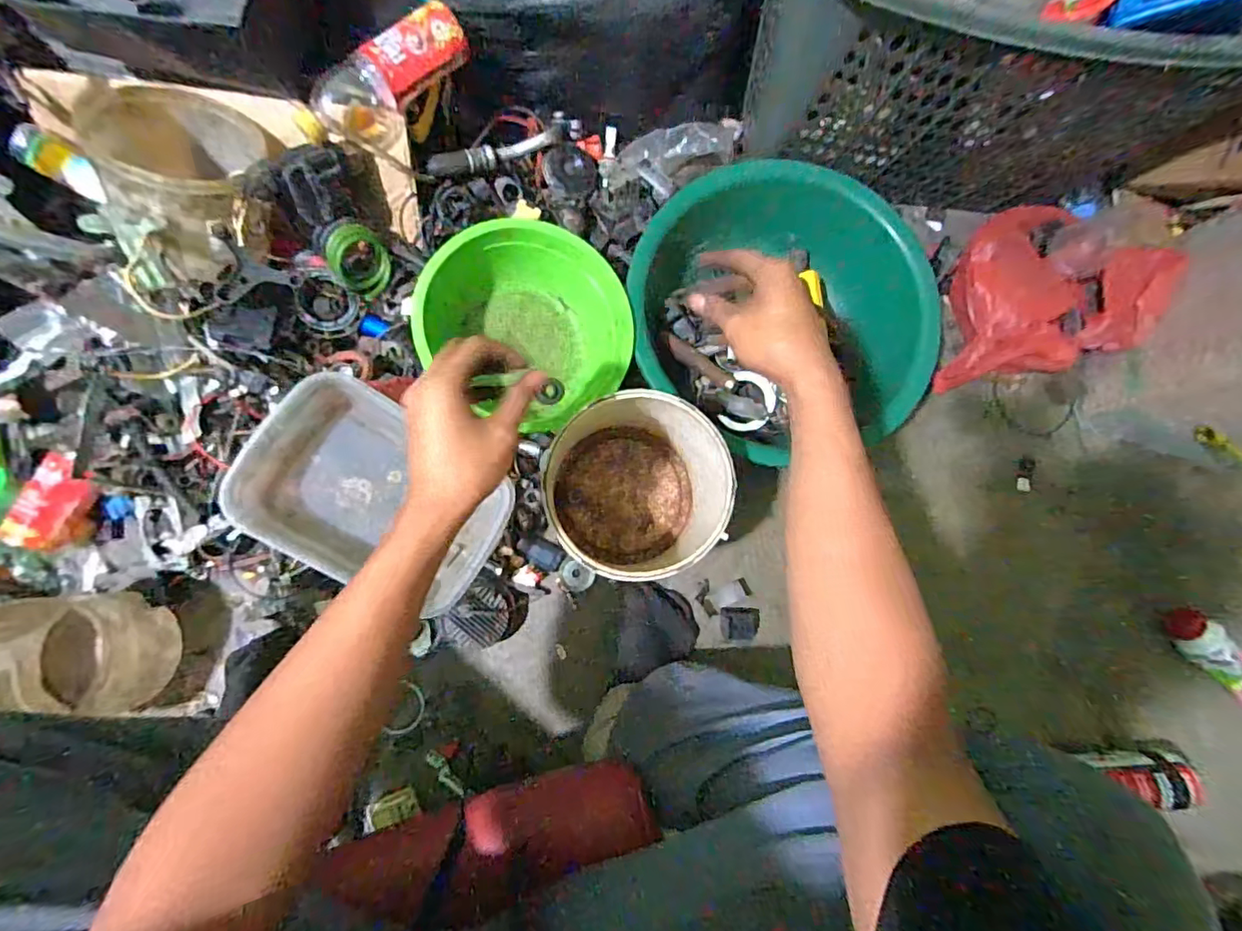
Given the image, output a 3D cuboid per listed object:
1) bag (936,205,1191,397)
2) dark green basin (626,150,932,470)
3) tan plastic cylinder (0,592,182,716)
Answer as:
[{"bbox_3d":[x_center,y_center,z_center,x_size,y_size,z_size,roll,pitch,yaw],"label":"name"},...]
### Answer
[{"bbox_3d":[0.549,-0.220,0.689,0.197,0.108,0.257,14,82,-1],"label":"bag"},{"bbox_3d":[0.185,-0.171,0.673,0.348,0.113,0.358,-12,83,-5],"label":"dark green basin"},{"bbox_3d":[-0.586,0.206,0.575,0.142,0.128,0.128,-5,82,-4],"label":"tan plastic cylinder"}]

